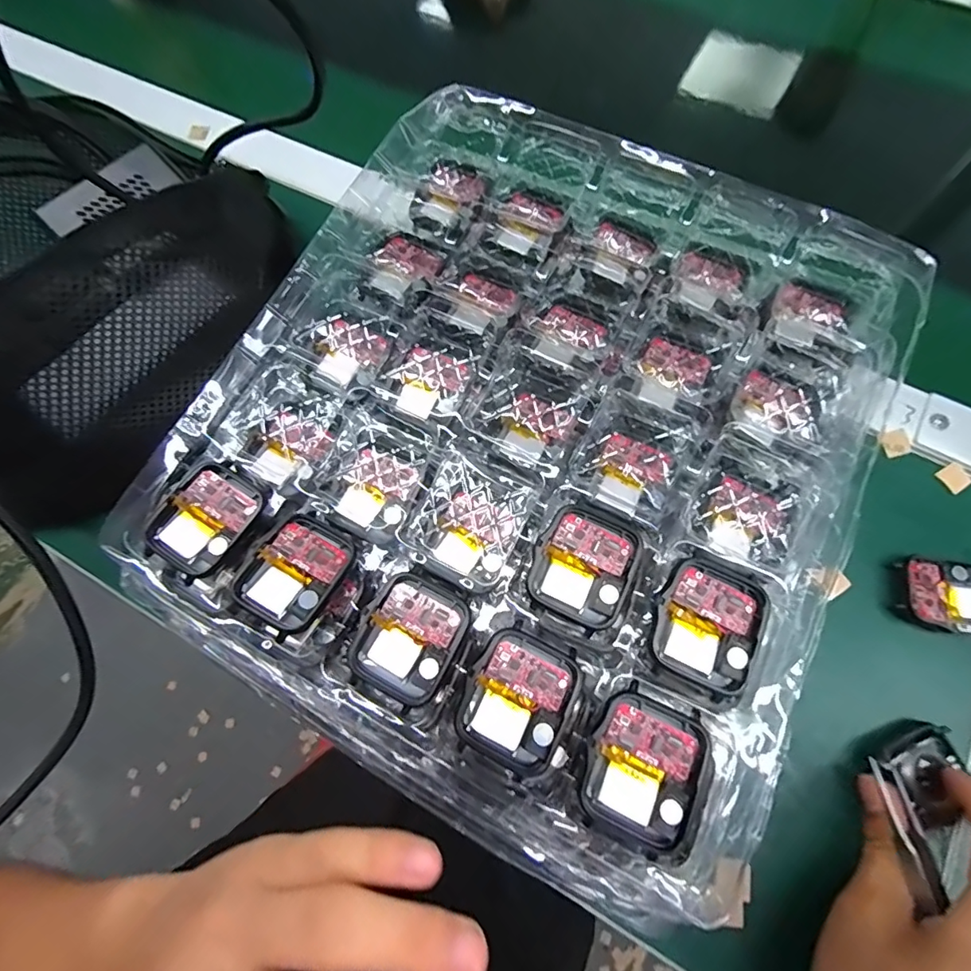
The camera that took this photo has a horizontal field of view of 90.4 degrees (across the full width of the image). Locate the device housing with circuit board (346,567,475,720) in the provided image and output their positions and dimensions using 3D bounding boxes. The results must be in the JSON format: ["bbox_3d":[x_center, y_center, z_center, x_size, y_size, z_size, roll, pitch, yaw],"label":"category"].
[{"bbox_3d":[-0.030,0.060,0.188,0.037,0.009,0.046,27,74,10],"label":"device housing with circuit board"}]

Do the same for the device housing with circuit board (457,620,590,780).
[{"bbox_3d":[0.013,0.078,0.176,0.038,0.008,0.046,25,73,10],"label":"device housing with circuit board"}]

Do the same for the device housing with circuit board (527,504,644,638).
[{"bbox_3d":[0.039,0.032,0.192,0.038,0.007,0.043,24,73,9],"label":"device housing with circuit board"}]

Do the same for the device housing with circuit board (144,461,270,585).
[{"bbox_3d":[-0.116,0.014,0.203,0.037,0.006,0.046,30,74,11],"label":"device housing with circuit board"}]

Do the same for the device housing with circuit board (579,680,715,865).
[{"bbox_3d":[0.055,0.098,0.166,0.040,0.006,0.046,25,74,10],"label":"device housing with circuit board"}]

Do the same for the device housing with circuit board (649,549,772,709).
[{"bbox_3d":[0.084,0.051,0.180,0.038,0.007,0.048,26,74,10],"label":"device housing with circuit board"}]

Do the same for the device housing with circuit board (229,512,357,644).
[{"bbox_3d":[-0.076,0.034,0.193,0.036,0.006,0.043,30,74,11],"label":"device housing with circuit board"}]

